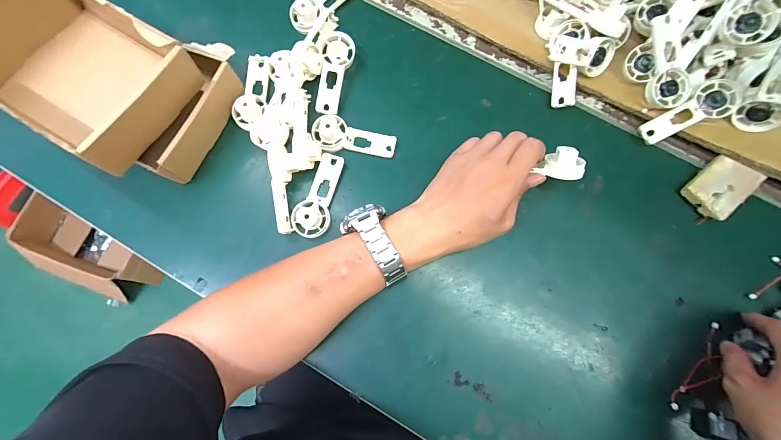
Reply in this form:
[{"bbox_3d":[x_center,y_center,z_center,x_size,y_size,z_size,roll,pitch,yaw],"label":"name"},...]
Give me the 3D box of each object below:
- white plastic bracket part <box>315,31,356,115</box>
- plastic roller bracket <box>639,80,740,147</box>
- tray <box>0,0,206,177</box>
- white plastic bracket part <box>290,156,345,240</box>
[{"bbox_3d":[-0.064,-0.170,0.395,0.035,0.021,0.099,8,76,0],"label":"white plastic bracket part"},{"bbox_3d":[0.322,-0.115,0.366,0.094,0.013,0.037,-29,78,15],"label":"plastic roller bracket"},{"bbox_3d":[-0.291,-0.141,0.323,0.170,0.059,0.130,31,78,6],"label":"tray"},{"bbox_3d":[-0.077,-0.027,0.372,0.039,0.012,0.094,18,77,3],"label":"white plastic bracket part"}]

